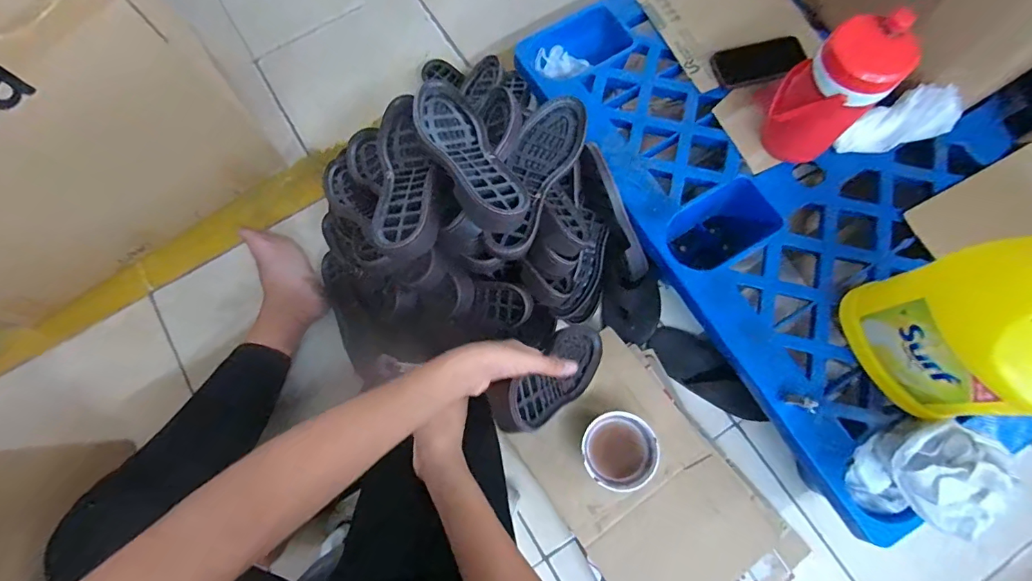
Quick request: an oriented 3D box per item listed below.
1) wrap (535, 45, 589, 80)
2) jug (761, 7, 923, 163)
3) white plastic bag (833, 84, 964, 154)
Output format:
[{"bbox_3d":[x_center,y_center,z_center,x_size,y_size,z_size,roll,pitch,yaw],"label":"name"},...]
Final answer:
[{"bbox_3d":[0.088,-0.439,0.888,0.097,0.030,0.055,16,108,-15],"label":"wrap"},{"bbox_3d":[0.450,-0.282,0.663,0.114,0.189,0.099,34,79,10],"label":"jug"},{"bbox_3d":[0.618,-0.271,0.745,0.178,0.056,0.074,-19,75,15],"label":"white plastic bag"}]

